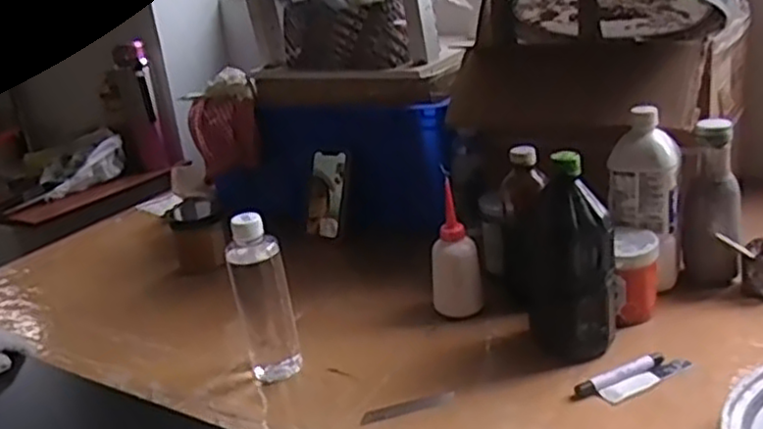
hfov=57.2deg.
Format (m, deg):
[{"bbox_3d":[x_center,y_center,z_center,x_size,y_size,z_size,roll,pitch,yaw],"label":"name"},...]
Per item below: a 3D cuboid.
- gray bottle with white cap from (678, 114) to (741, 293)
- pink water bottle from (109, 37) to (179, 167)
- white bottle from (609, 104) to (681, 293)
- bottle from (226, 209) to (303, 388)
[{"bbox_3d":[0.404,-0.011,0.852,0.067,0.194,0.059,4,23,26],"label":"gray bottle with white cap"},{"bbox_3d":[-0.521,-0.236,1.523,0.089,0.253,0.095,-15,22,-21],"label":"pink water bottle"},{"bbox_3d":[0.327,-0.020,0.846,0.079,0.200,0.068,-19,24,-29],"label":"white bottle"},{"bbox_3d":[-0.131,0.096,0.776,0.060,0.195,0.054,-10,21,-8],"label":"bottle"}]

